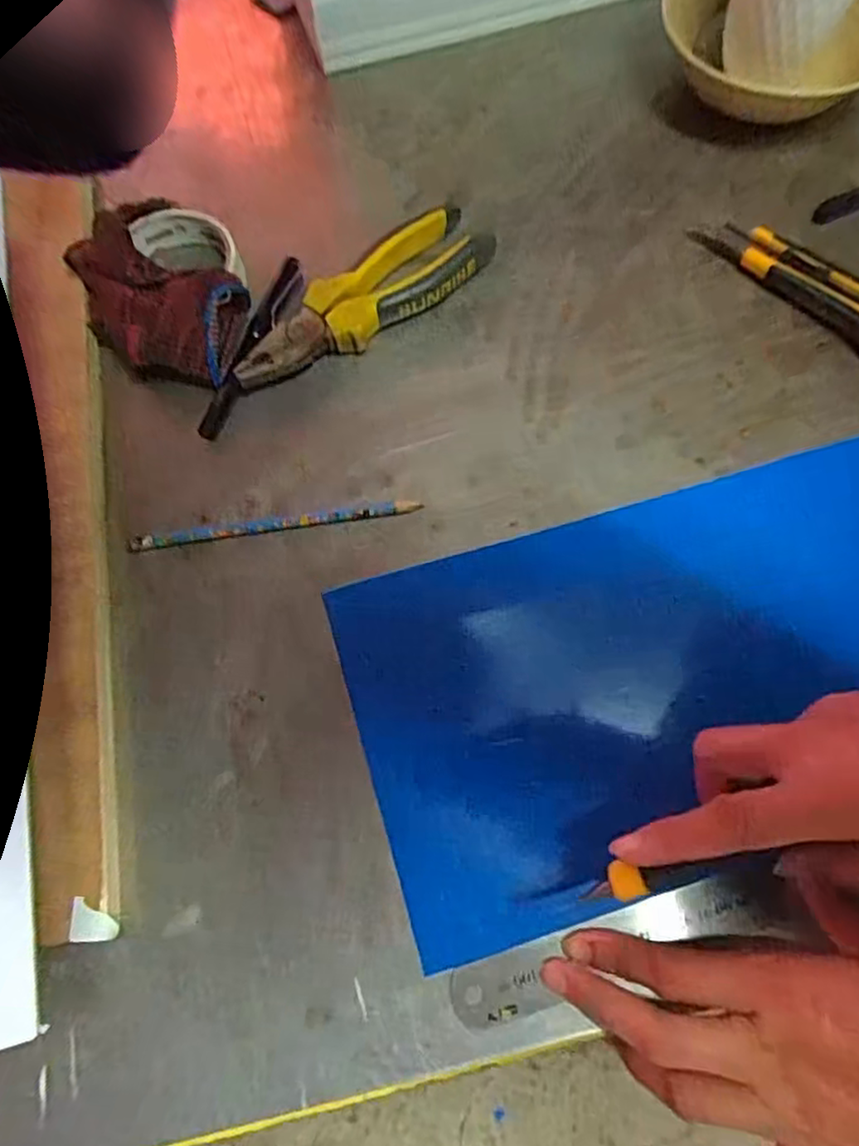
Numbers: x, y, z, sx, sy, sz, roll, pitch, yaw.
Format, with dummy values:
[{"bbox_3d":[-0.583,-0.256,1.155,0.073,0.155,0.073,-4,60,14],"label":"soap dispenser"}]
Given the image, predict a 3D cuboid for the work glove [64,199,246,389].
[{"bbox_3d":[-0.179,-0.181,0.418,0.091,0.035,0.143,-38,74,-10],"label":"work glove"}]

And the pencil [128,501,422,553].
[{"bbox_3d":[-0.092,-0.029,0.382,0.170,0.005,0.009,-8,71,0],"label":"pencil"}]

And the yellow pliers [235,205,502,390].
[{"bbox_3d":[-0.042,-0.176,0.422,0.187,0.024,0.051,-39,74,-10],"label":"yellow pliers"}]

